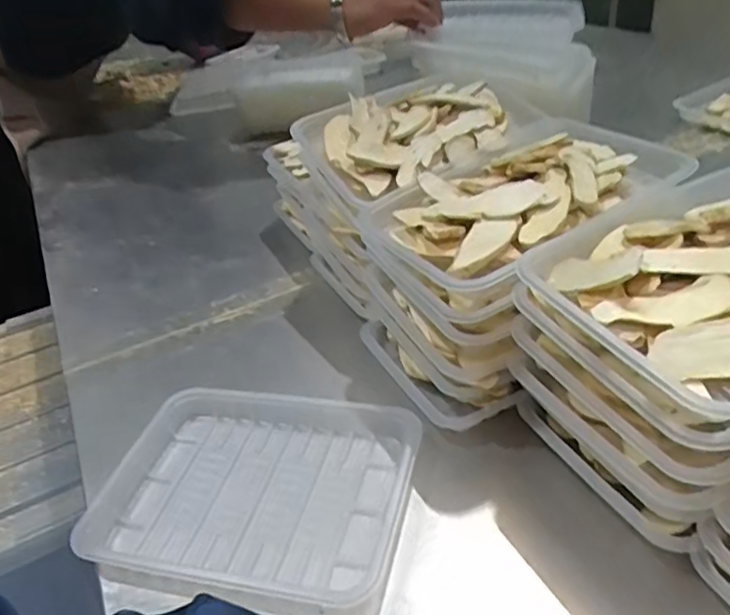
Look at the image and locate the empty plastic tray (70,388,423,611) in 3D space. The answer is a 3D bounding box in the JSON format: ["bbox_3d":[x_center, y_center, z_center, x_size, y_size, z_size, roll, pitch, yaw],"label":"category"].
[{"bbox_3d":[-0.069,0.109,0.386,0.183,0.017,0.139,3,37,15],"label":"empty plastic tray"}]

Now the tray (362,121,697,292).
[{"bbox_3d":[0.105,-0.075,0.409,0.186,0.040,0.133,-22,36,-19],"label":"tray"}]

